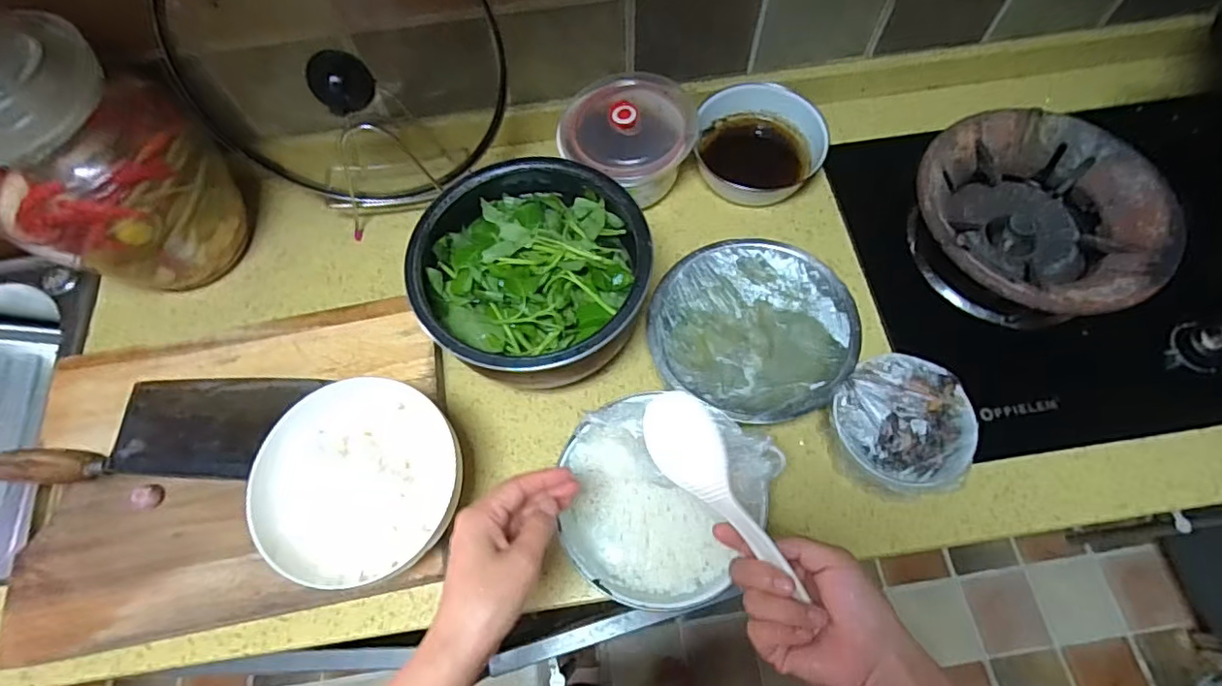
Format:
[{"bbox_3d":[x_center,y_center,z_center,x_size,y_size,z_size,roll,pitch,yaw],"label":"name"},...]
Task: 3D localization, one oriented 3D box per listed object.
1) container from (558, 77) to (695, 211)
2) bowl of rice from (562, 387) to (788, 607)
[{"bbox_3d":[0.025,-0.245,0.702,0.147,0.072,0.142,-1,67,1],"label":"container"},{"bbox_3d":[0.052,0.144,0.534,0.189,0.087,0.175,-1,67,1],"label":"bowl of rice"}]

